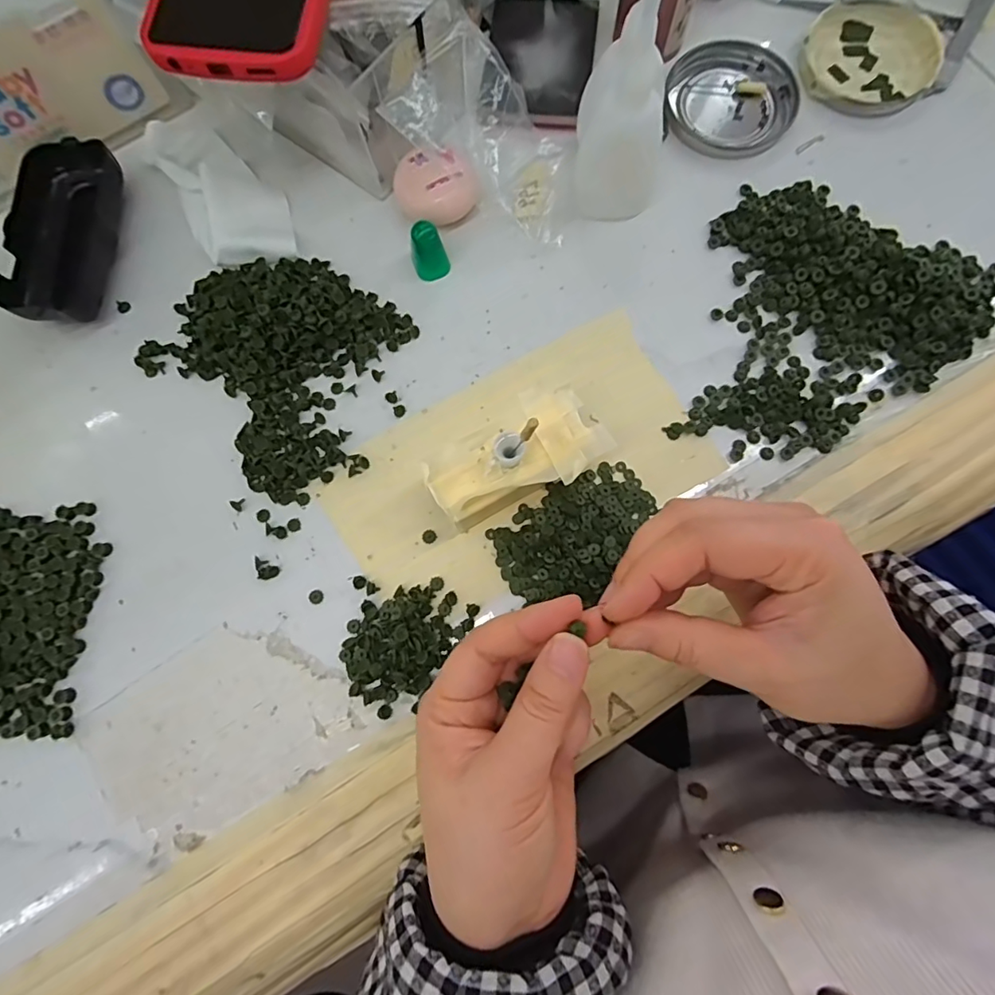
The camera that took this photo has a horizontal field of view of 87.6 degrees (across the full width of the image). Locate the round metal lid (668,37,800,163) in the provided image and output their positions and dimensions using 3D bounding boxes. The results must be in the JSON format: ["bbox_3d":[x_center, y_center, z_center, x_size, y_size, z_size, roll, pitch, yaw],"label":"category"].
[{"bbox_3d":[0.147,-0.250,0.324,0.084,0.011,0.076,-43,81,-7],"label":"round metal lid"}]

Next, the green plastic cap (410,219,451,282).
[{"bbox_3d":[-0.038,-0.140,0.295,0.019,0.028,0.017,-12,79,-1],"label":"green plastic cap"}]

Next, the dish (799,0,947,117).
[{"bbox_3d":[0.233,-0.277,0.325,0.084,0.009,0.077,0,79,1],"label":"dish"}]

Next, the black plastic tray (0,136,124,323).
[{"bbox_3d":[-0.254,-0.152,0.305,0.049,0.025,0.108,4,79,2],"label":"black plastic tray"}]

